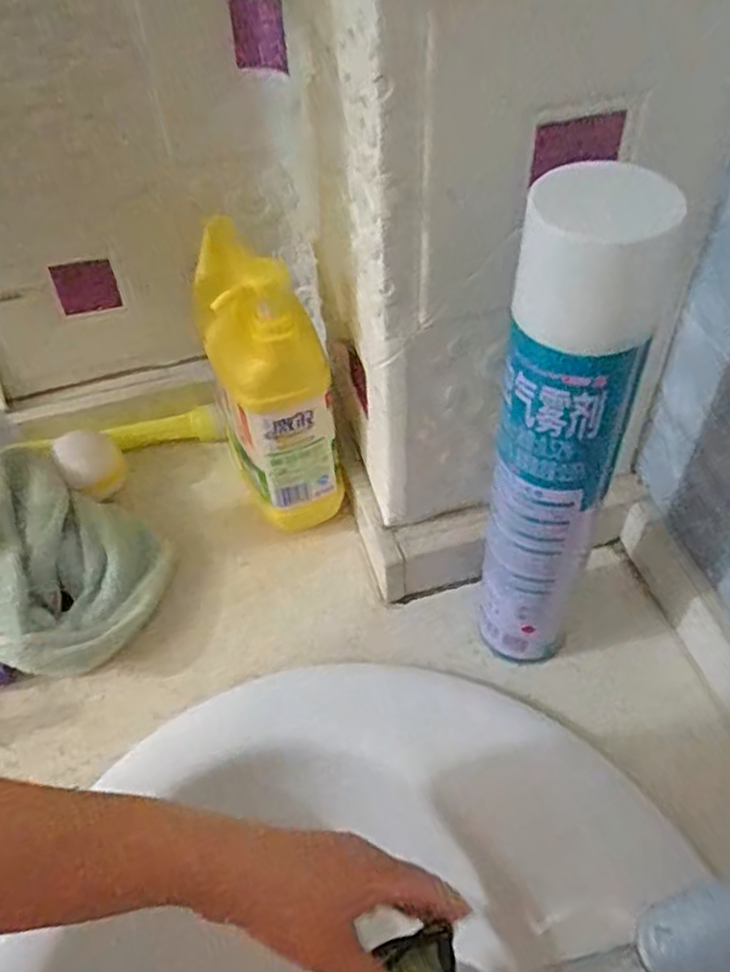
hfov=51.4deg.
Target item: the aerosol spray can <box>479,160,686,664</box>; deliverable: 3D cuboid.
[{"bbox_3d":[0.101,-0.003,0.427,0.066,0.343,0.054,13,52,15],"label":"aerosol spray can"}]

